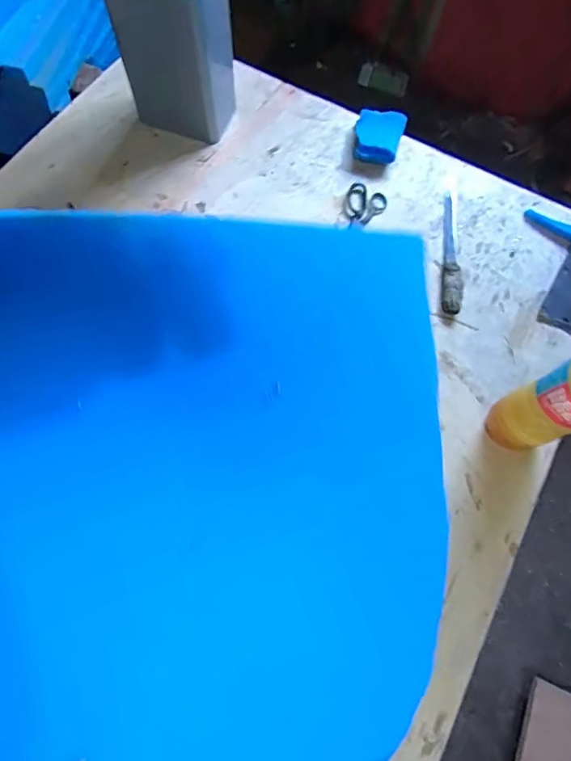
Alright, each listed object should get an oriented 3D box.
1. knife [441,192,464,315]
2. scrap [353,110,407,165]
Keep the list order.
[{"bbox_3d":[0.269,-0.207,0.725,0.031,0.017,0.228,10,71,0],"label":"knife"},{"bbox_3d":[0.163,-0.423,0.790,0.082,0.028,0.105,11,71,1],"label":"scrap"}]

